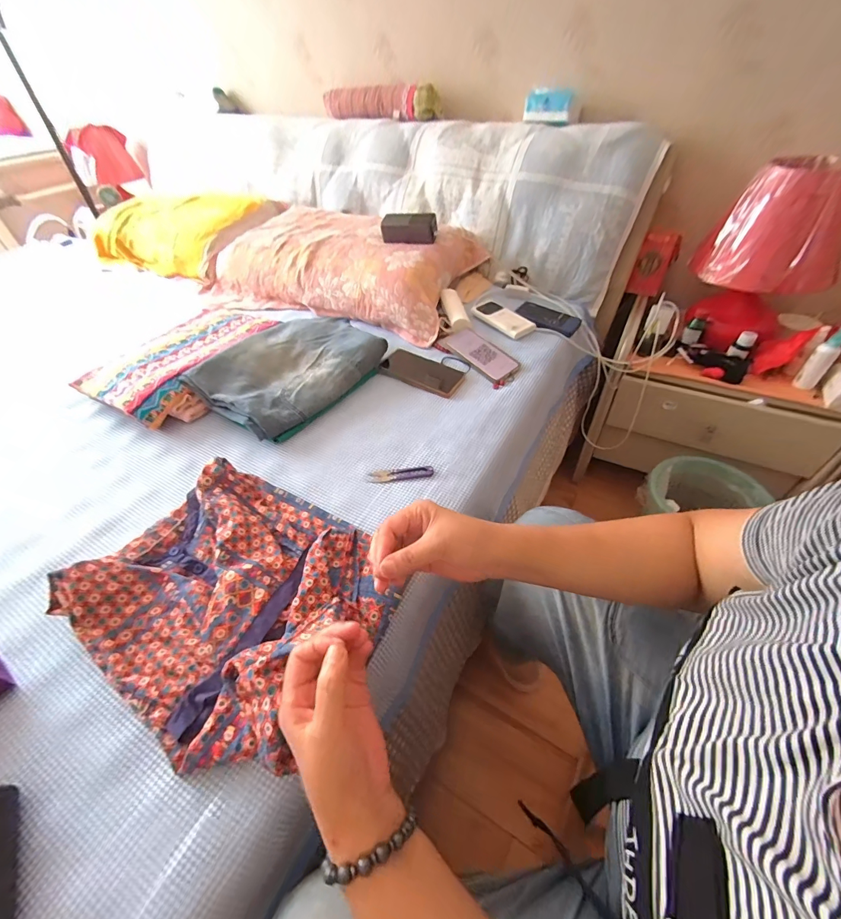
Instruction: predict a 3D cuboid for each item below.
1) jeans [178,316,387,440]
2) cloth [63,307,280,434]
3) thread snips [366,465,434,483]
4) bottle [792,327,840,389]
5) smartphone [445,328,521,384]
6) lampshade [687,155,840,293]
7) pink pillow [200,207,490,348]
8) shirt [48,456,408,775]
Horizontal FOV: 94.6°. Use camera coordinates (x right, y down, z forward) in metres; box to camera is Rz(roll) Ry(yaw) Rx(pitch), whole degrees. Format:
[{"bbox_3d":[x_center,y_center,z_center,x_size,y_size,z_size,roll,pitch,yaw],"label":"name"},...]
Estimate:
[{"bbox_3d":[-0.240,-0.180,0.748,0.231,0.061,0.320,27,53,25],"label":"jeans"},{"bbox_3d":[-0.472,-0.213,0.783,0.230,0.041,0.344,23,52,23],"label":"cloth"},{"bbox_3d":[-0.030,0.022,0.616,0.100,0.004,0.027,-6,47,-3],"label":"thread snips"},{"bbox_3d":[0.834,-0.208,0.805,0.039,0.123,0.040,-35,54,-26],"label":"bottle"},{"bbox_3d":[0.124,-0.223,0.807,0.076,0.015,0.167,-40,66,-17],"label":"smartphone"},{"bbox_3d":[0.734,-0.473,0.799,0.172,0.203,0.198,-11,47,-7],"label":"lampshade"},{"bbox_3d":[-0.219,-0.515,1.026,0.673,0.146,0.359,17,50,18],"label":"pink pillow"},{"bbox_3d":[-0.212,0.144,0.454,0.346,0.065,0.279,24,52,23],"label":"shirt"}]

